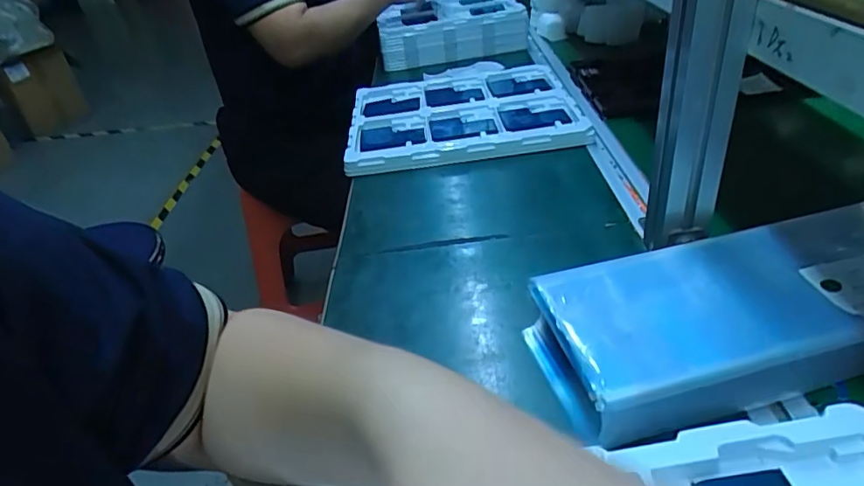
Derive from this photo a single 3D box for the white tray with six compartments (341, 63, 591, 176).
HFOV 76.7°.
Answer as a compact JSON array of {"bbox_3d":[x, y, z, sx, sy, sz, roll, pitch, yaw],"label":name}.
[{"bbox_3d":[0.039,-0.189,0.807,0.318,0.032,0.280,-6,34,1],"label":"white tray with six compartments"}]

